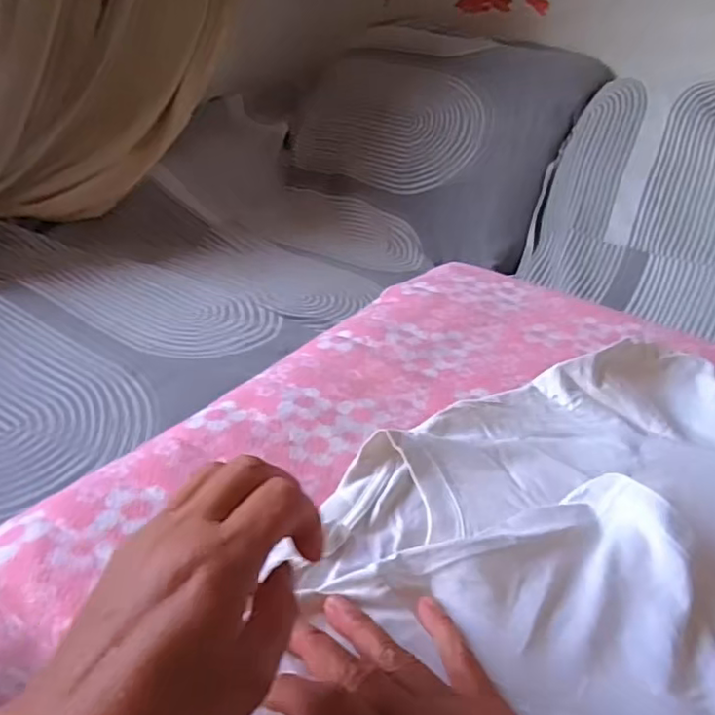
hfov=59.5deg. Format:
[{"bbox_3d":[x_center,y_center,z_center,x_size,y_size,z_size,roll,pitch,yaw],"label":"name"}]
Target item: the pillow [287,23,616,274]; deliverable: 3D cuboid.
[{"bbox_3d":[0.208,-0.666,1.713,0.744,0.113,0.741,23,70,21],"label":"pillow"}]

